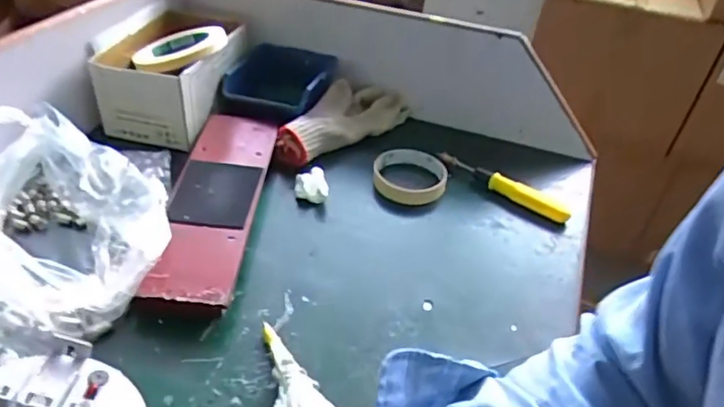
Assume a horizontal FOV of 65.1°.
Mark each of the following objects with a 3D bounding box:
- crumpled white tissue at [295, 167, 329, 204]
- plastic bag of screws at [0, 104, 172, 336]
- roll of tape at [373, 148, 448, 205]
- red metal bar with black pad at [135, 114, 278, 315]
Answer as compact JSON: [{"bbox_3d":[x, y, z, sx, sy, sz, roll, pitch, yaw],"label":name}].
[{"bbox_3d":[-0.055,-0.017,0.614,0.033,0.030,0.034,-3,40,-11],"label":"crumpled white tissue"},{"bbox_3d":[-0.267,0.011,0.497,0.164,0.103,0.198,0,40,-7],"label":"plastic bag of screws"},{"bbox_3d":[0.055,-0.033,0.650,0.083,0.018,0.081,4,39,-3],"label":"roll of tape"},{"bbox_3d":[-0.147,-0.002,0.575,0.085,0.034,0.291,4,39,-2],"label":"red metal bar with black pad"}]

